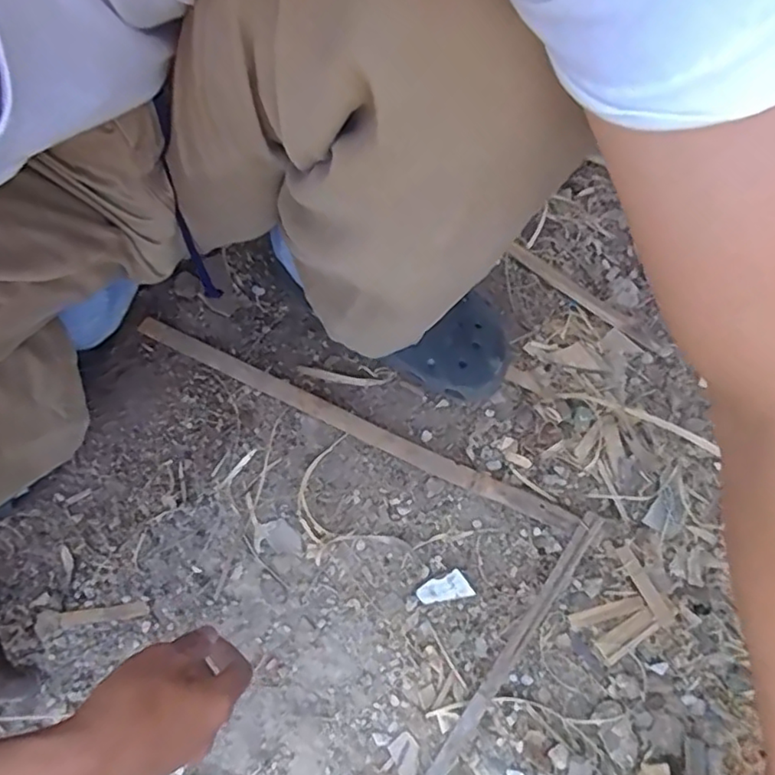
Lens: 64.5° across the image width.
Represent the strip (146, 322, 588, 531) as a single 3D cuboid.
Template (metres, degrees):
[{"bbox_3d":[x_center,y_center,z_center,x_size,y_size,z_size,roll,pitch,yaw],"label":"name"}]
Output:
[{"bbox_3d":[-0.043,0.031,0.606,0.466,0.014,0.024,25,75,11],"label":"strip"}]

